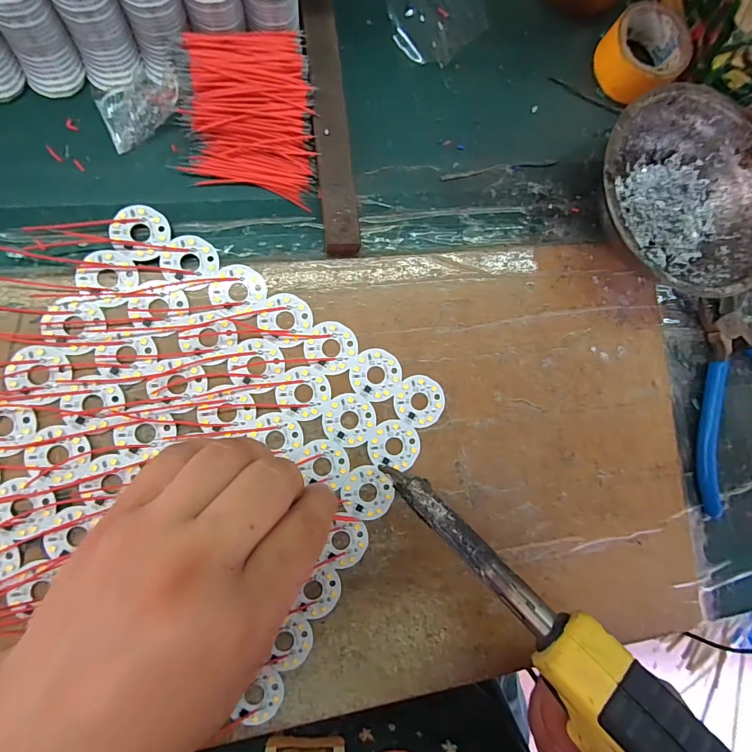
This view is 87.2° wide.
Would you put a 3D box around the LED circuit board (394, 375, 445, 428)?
[{"bbox_3d":[0.026,0.015,0.236,0.030,0.004,0.030,2,86,-9],"label":"LED circuit board"}]

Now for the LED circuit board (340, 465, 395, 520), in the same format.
[{"bbox_3d":[-0.004,0.068,0.229,0.031,0.004,0.030,25,83,-7],"label":"LED circuit board"}]

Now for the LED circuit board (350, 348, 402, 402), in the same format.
[{"bbox_3d":[0.000,0.000,0.233,0.030,0.004,0.030,2,86,-9],"label":"LED circuit board"}]

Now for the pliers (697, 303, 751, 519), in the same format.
[{"bbox_3d":[0.280,0.026,0.276,0.125,0.012,0.137,2,86,-9],"label":"pliers"}]

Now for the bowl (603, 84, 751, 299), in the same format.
[{"bbox_3d":[0.188,-0.108,0.251,0.120,0.042,0.119,1,86,-9],"label":"bowl"}]

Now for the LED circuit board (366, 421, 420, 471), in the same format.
[{"bbox_3d":[0.011,0.040,0.233,0.031,0.004,0.028,17,84,-8],"label":"LED circuit board"}]

